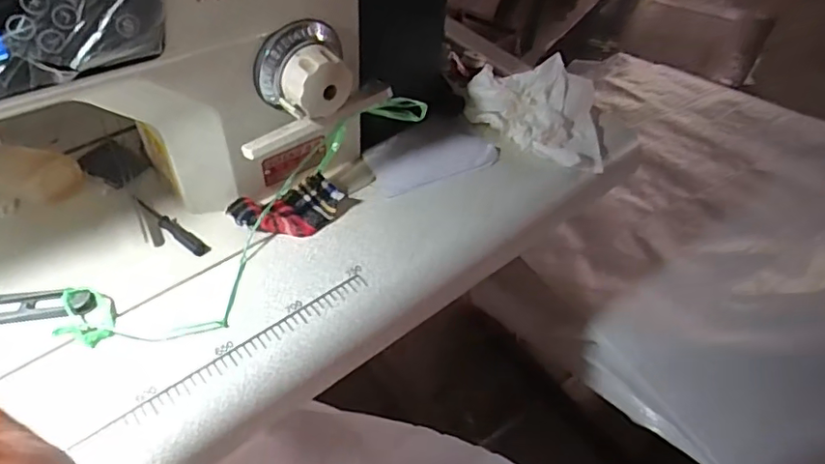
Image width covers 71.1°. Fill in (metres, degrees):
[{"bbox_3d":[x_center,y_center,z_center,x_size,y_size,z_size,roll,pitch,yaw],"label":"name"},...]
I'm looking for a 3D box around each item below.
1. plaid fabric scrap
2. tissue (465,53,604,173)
[{"bbox_3d":[-0.091,-0.017,0.429,0.079,0.019,0.045,-21,53,-21],"label":"plaid fabric scrap"},{"bbox_3d":[0.115,-0.108,0.504,0.123,0.043,0.085,27,52,19],"label":"tissue"}]

